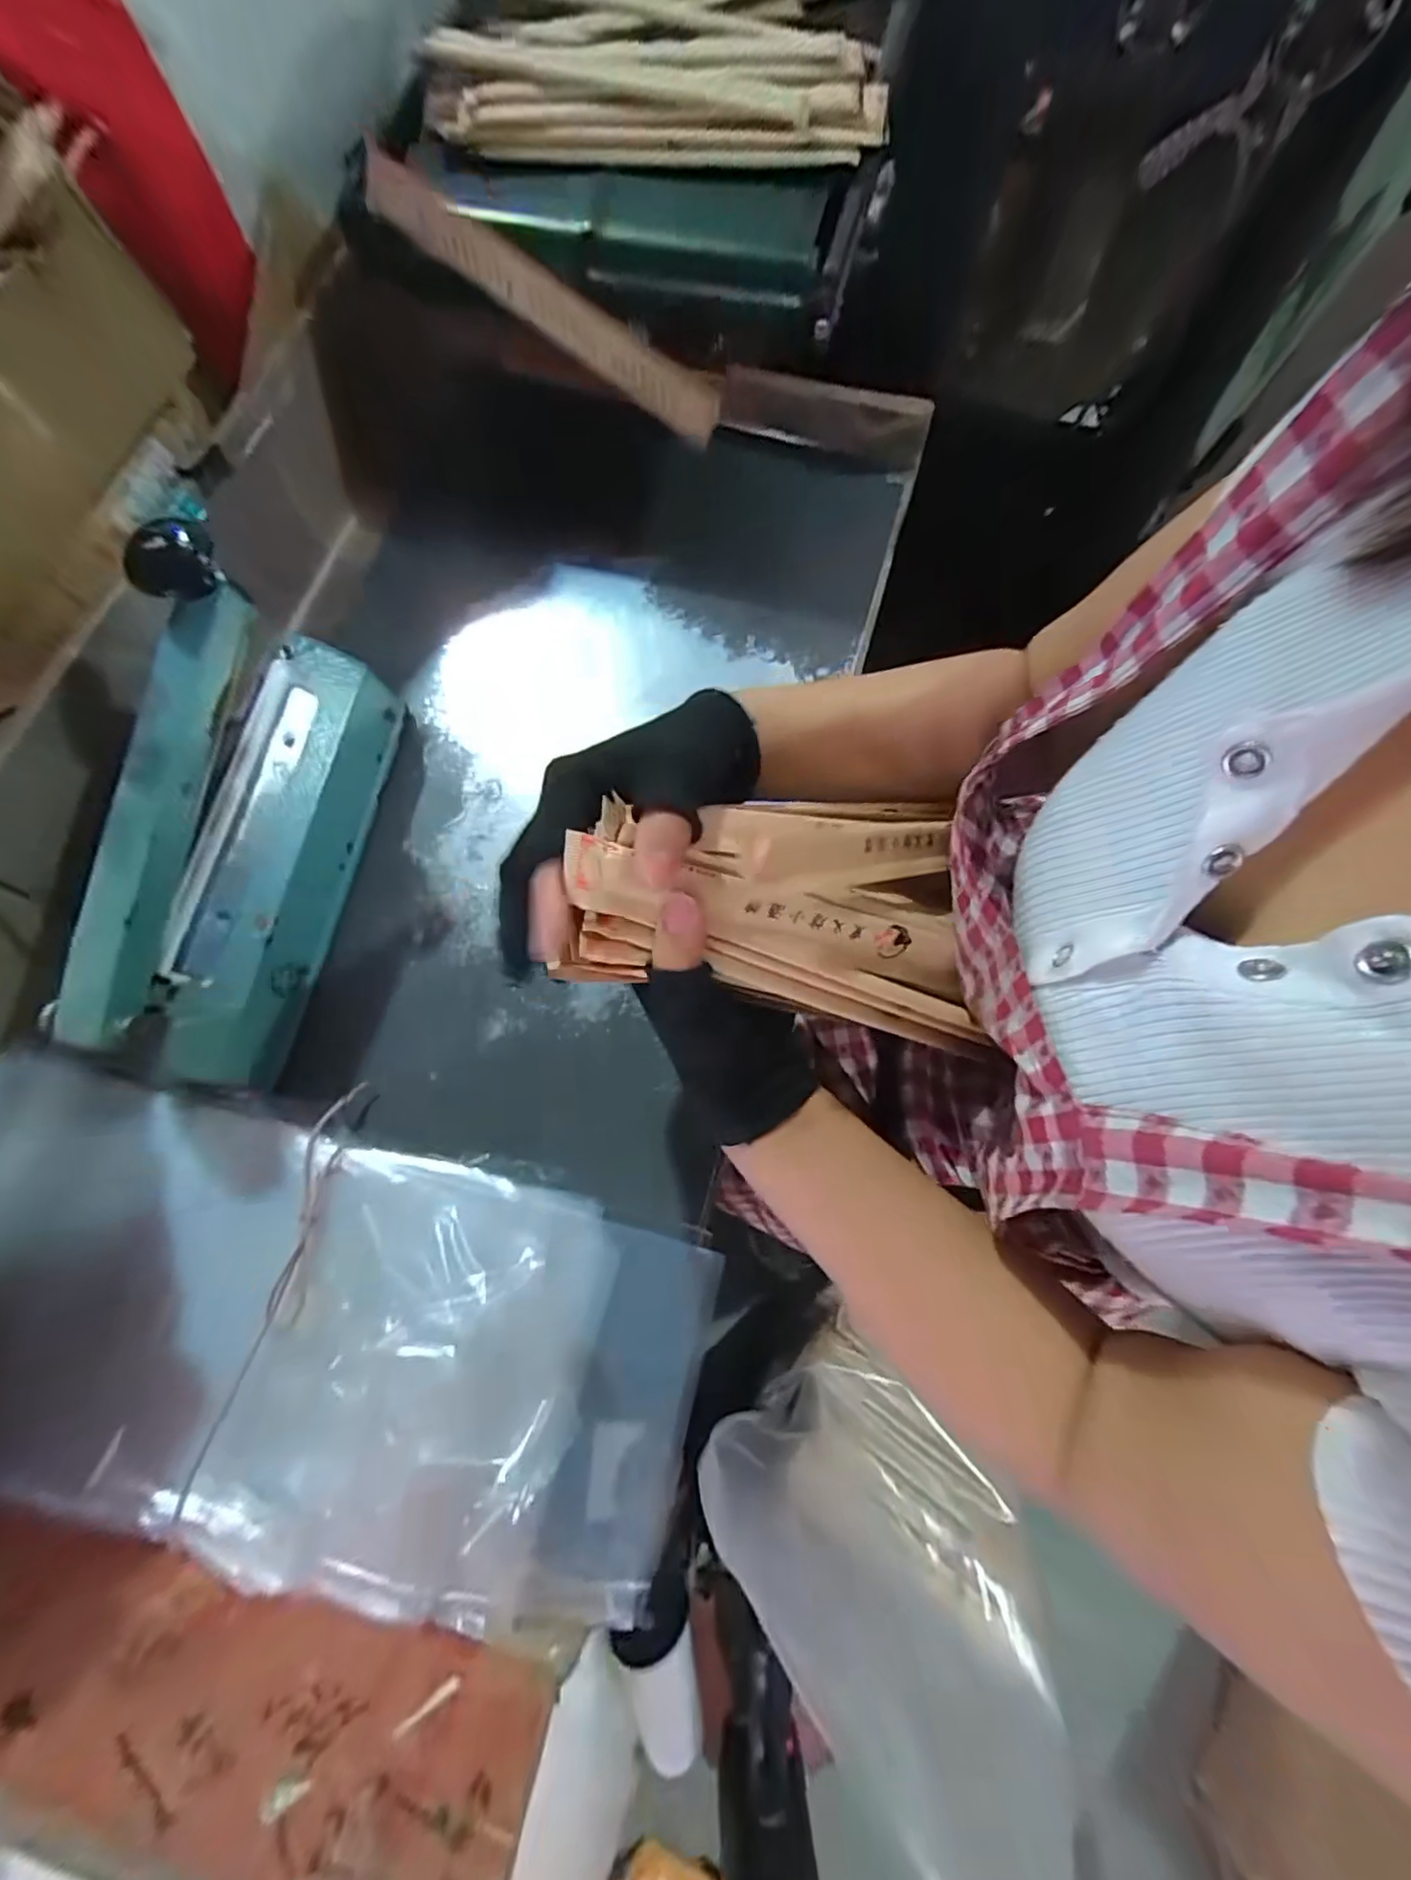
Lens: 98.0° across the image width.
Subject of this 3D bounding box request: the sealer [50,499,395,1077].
[{"bbox_3d":[-0.293,-0.069,0.383,0.069,0.153,0.303,8,75,2],"label":"sealer"}]

